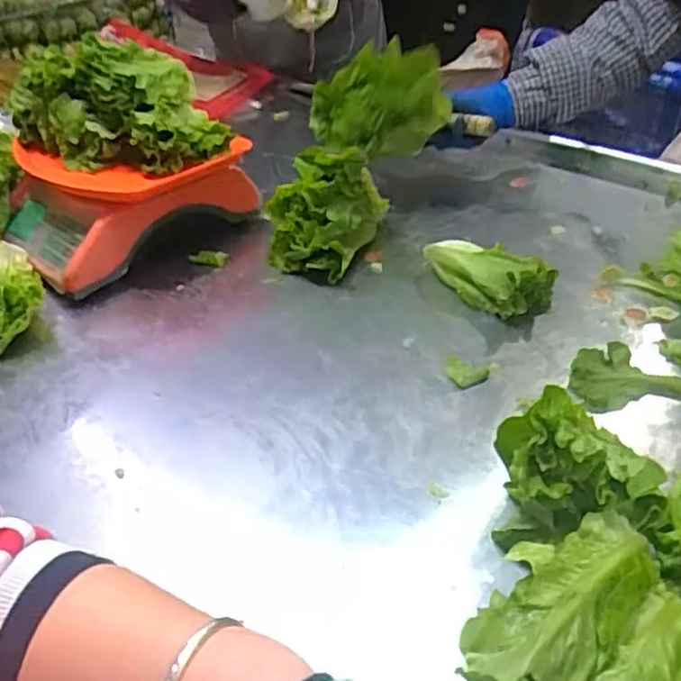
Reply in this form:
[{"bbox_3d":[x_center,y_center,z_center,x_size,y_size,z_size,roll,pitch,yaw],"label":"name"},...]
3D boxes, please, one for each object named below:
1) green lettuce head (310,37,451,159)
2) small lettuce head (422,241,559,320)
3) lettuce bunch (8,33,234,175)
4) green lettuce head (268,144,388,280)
[{"bbox_3d":[0.052,-0.324,0.979,0.181,0.161,0.153,-4,36,1],"label":"green lettuce head"},{"bbox_3d":[0.156,-0.077,0.817,0.159,0.051,0.081,21,43,33],"label":"small lettuce head"},{"bbox_3d":[-0.290,-0.311,0.921,0.287,0.128,0.152,22,44,32],"label":"lettuce bunch"},{"bbox_3d":[-0.022,-0.162,0.891,0.107,0.131,0.119,12,39,24],"label":"green lettuce head"}]

